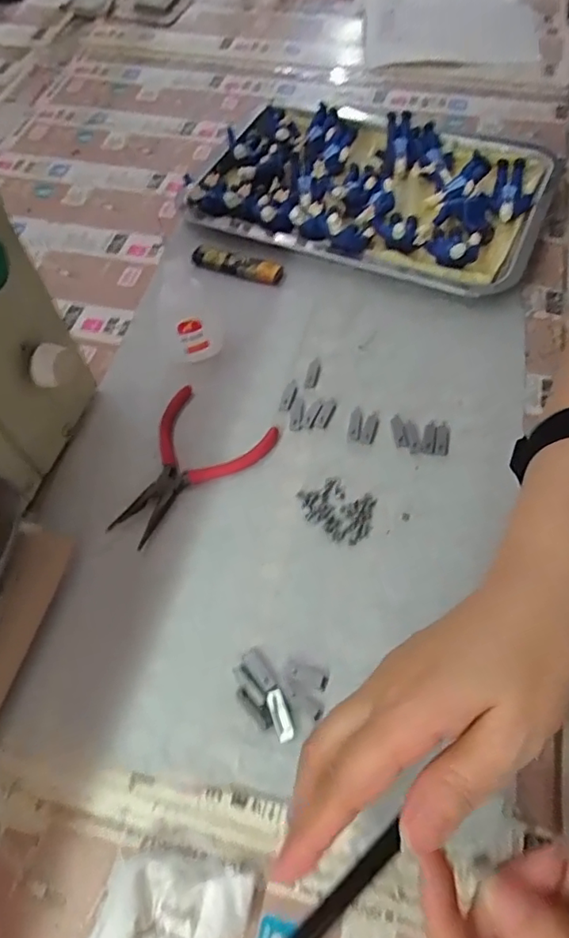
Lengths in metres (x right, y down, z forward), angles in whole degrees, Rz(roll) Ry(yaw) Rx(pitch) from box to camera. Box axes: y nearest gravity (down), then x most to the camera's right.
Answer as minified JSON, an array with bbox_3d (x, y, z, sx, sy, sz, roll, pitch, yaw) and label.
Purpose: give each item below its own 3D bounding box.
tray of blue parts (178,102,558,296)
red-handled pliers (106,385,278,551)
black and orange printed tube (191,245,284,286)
[{"bbox_3d":[0.077,-0.267,0.522,0.303,0.035,0.225,23,61,15],"label":"tray of blue parts"},{"bbox_3d":[-0.066,0.000,0.381,0.082,0.008,0.116,24,61,16],"label":"red-handled pliers"},{"bbox_3d":[-0.042,-0.175,0.489,0.084,0.014,0.017,20,60,14],"label":"black and orange printed tube"}]

